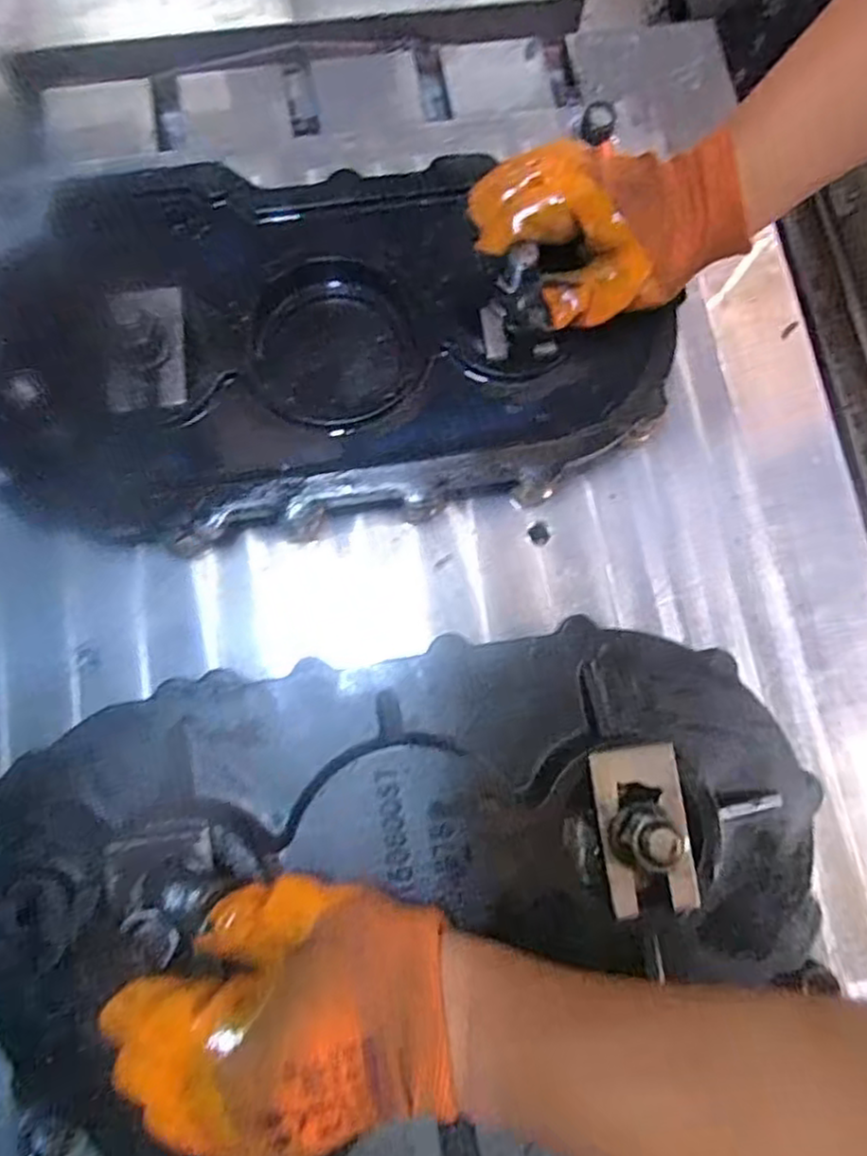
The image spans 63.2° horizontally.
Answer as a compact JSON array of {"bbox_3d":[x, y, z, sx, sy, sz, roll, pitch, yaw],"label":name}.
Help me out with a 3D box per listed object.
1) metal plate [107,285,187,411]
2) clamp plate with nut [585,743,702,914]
[{"bbox_3d":[-0.161,-0.130,0.397,0.041,0.007,0.071,-5,78,-3],"label":"metal plate"},{"bbox_3d":[0.096,0.111,0.309,0.039,0.033,0.070,-5,78,-3],"label":"clamp plate with nut"}]

